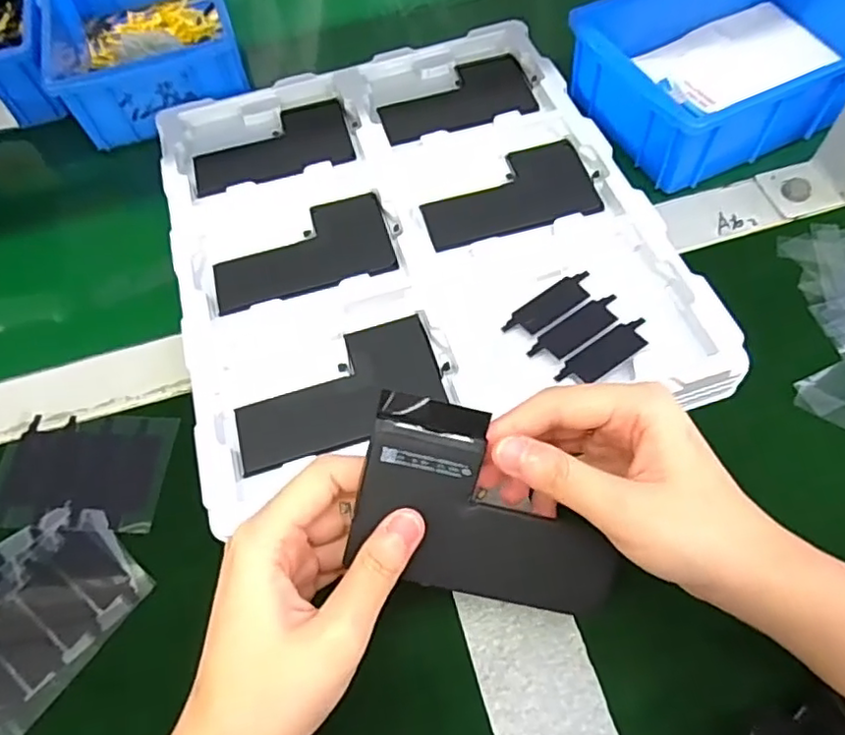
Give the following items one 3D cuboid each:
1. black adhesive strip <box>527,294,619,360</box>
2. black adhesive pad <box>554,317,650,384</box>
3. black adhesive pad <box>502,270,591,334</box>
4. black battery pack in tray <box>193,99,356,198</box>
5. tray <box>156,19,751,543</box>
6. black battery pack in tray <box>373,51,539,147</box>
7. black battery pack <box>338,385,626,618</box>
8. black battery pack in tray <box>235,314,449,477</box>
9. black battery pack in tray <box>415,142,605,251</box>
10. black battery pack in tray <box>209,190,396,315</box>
[{"bbox_3d":[0.082,-0.021,0.324,0.058,0.004,0.018,-34,64,-14],"label":"black adhesive strip"},{"bbox_3d":[0.093,-0.008,0.313,0.057,0.004,0.018,-33,63,-14],"label":"black adhesive pad"},{"bbox_3d":[0.070,-0.035,0.334,0.058,0.004,0.019,-35,64,-15],"label":"black adhesive pad"},{"bbox_3d":[-0.103,-0.150,0.419,0.106,0.005,0.066,-17,61,-5],"label":"black battery pack in tray"},{"bbox_3d":[-0.010,-0.083,0.379,0.272,0.030,0.307,-18,61,-5],"label":"tray"},{"bbox_3d":[0.023,-0.187,0.427,0.107,0.009,0.066,-16,61,-4],"label":"black battery pack in tray"},{"bbox_3d":[0.030,0.056,0.241,0.110,0.006,0.070,14,95,-12],"label":"black battery pack"},{"bbox_3d":[-0.044,0.012,0.319,0.106,0.004,0.058,-19,61,-6],"label":"black battery pack in tray"},{"bbox_3d":[0.052,-0.108,0.379,0.108,0.006,0.066,-16,61,-5],"label":"black battery pack in tray"},{"bbox_3d":[-0.072,-0.069,0.368,0.106,0.006,0.066,-17,61,-5],"label":"black battery pack in tray"}]

